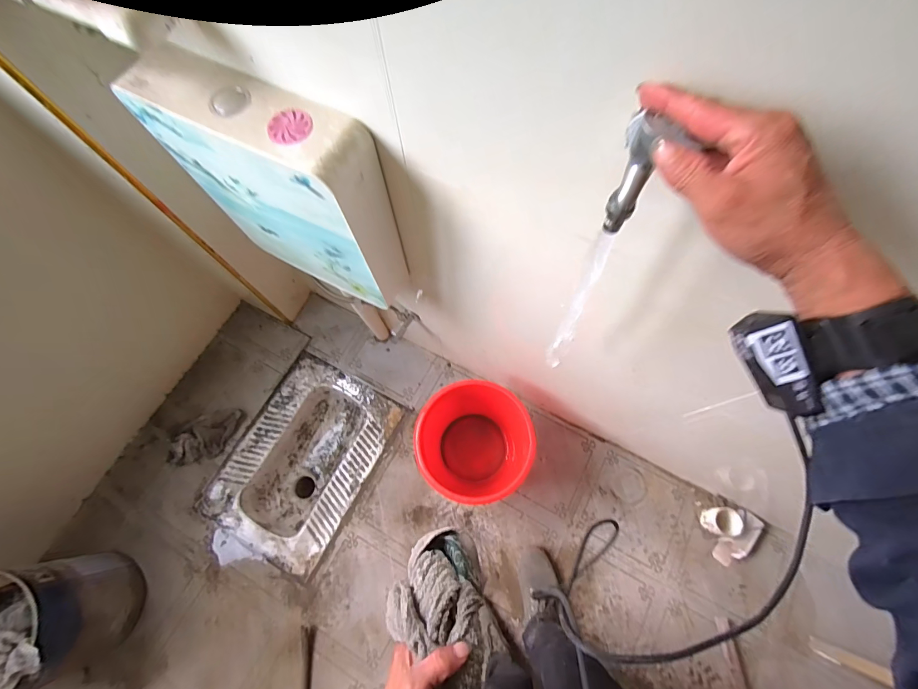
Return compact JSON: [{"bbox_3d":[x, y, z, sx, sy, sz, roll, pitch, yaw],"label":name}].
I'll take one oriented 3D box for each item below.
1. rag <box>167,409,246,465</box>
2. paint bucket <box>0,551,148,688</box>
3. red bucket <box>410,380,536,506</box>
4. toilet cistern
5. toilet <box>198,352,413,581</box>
[{"bbox_3d":[-0.803,0.292,1.241,0.232,0.051,0.140,-17,70,-4],"label":"rag"},{"bbox_3d":[-1.021,0.684,0.948,0.289,0.333,0.271,1,68,-2],"label":"paint bucket"},{"bbox_3d":[0.044,0.284,1.103,0.293,0.253,0.261,-20,70,-10],"label":"red bucket"},{"bbox_3d":[-0.293,-0.252,0.684,0.373,0.369,0.105,27,70,9],"label":"toilet cistern"},{"bbox_3d":[-0.492,0.386,1.294,0.424,0.174,0.588,28,70,9],"label":"toilet"}]

